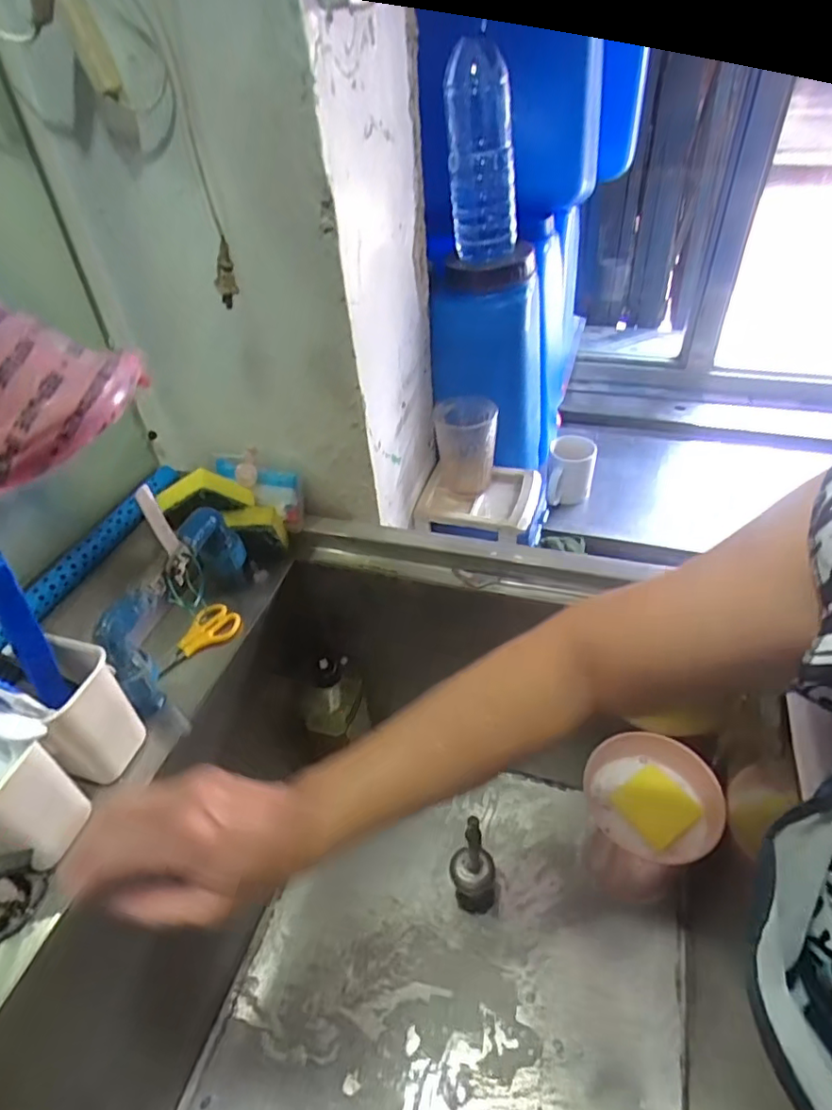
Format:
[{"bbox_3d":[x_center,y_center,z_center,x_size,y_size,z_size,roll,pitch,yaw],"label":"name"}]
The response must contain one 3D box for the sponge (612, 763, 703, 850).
[{"bbox_3d":[0.279,0.291,0.688,0.069,0.016,0.075,-25,46,-20],"label":"sponge"}]

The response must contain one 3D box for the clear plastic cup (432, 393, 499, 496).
[{"bbox_3d":[0.071,-0.156,0.855,0.084,0.119,0.087,-5,43,0],"label":"clear plastic cup"}]

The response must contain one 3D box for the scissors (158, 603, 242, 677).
[{"bbox_3d":[-0.226,0.087,0.606,0.046,0.015,0.092,29,52,31],"label":"scissors"}]

